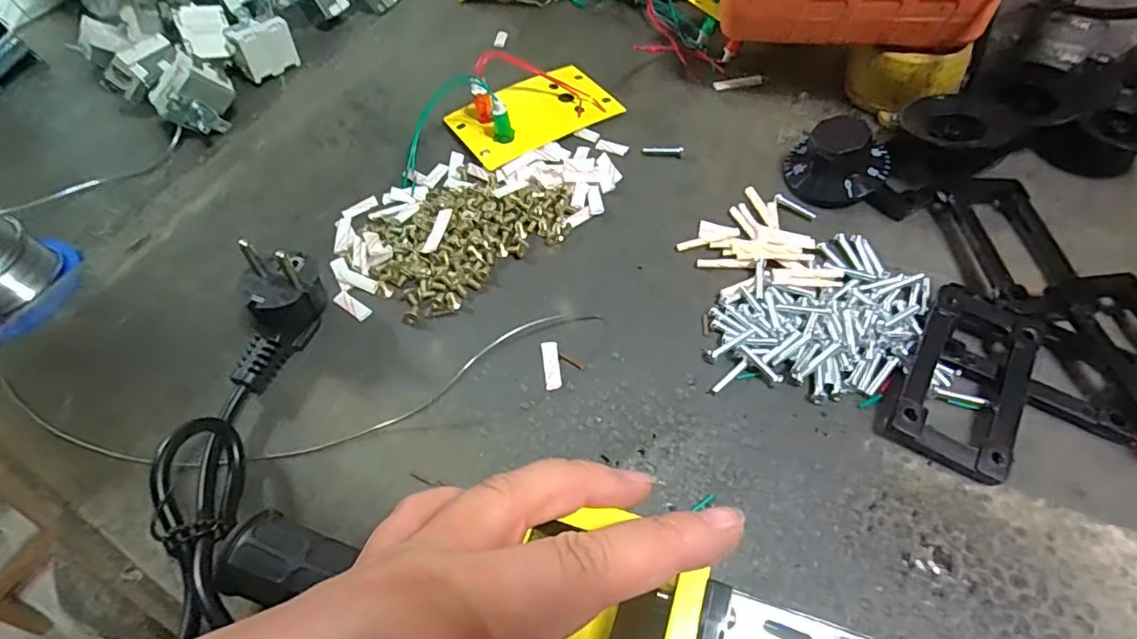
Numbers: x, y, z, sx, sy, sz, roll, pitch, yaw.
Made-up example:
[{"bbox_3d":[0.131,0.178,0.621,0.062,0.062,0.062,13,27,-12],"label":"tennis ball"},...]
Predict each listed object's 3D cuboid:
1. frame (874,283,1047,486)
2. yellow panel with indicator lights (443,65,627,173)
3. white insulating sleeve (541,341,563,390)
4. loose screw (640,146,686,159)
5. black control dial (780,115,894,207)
[{"bbox_3d":[0.159,0.020,0.220,0.043,0.010,0.085,27,64,20],"label":"frame"},{"bbox_3d":[-0.021,-0.131,0.323,0.093,0.030,0.057,-32,61,-14],"label":"yellow panel with indicator lights"},{"bbox_3d":[-0.008,0.020,0.242,0.007,0.004,0.022,-8,58,0],"label":"white insulating sleeve"},{"bbox_3d":[0.054,-0.095,0.310,0.023,0.005,0.005,8,60,10],"label":"loose screw"},{"bbox_3d":[0.136,-0.080,0.277,0.046,0.028,0.043,18,62,15],"label":"black control dial"}]

